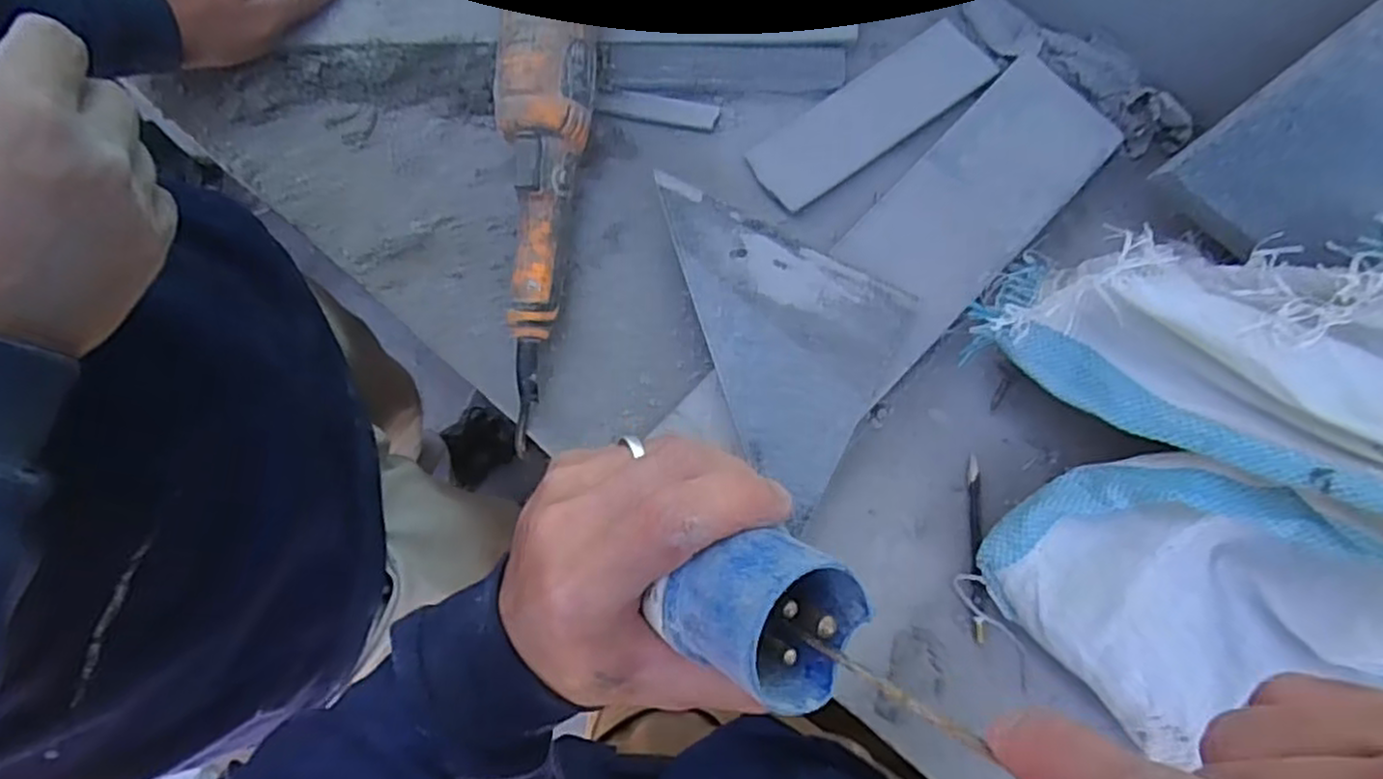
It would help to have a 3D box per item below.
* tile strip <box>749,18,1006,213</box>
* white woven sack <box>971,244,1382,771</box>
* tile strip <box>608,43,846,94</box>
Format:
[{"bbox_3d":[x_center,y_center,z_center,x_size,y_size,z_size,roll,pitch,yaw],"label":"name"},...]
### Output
[{"bbox_3d":[0.131,-0.197,0.528,0.185,0.015,0.057,-35,83,-5],"label":"tile strip"},{"bbox_3d":[0.349,0.050,0.394,0.314,0.172,0.290,-6,81,-1],"label":"white woven sack"},{"bbox_3d":[0.026,-0.230,0.525,0.167,0.009,0.030,1,81,0],"label":"tile strip"}]

